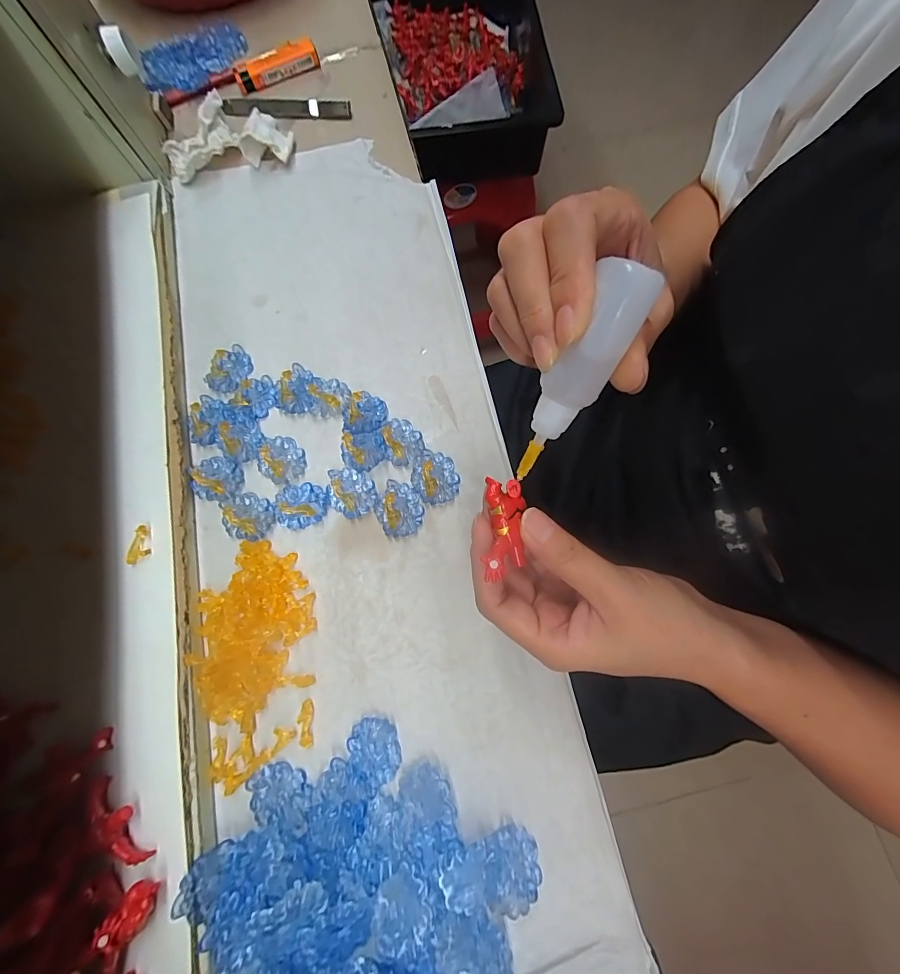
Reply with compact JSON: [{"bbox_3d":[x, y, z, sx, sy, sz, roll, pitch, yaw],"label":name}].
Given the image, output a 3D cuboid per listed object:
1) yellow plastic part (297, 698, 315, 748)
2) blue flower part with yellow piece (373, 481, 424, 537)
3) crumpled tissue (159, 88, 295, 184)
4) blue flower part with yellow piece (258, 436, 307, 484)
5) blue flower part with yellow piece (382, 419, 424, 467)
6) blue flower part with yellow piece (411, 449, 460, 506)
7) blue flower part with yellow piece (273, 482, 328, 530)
[{"bbox_3d":[-0.085,0.140,0.229,0.008,0.004,0.025,-5,73,-2],"label":"yellow plastic part"},{"bbox_3d":[-0.034,0.014,0.259,0.030,0.006,0.037,-19,74,-6],"label":"blue flower part with yellow piece"},{"bbox_3d":[-0.195,-0.304,0.336,0.108,0.028,0.052,-13,73,-5],"label":"crumpled tissue"},{"bbox_3d":[-0.118,-0.021,0.268,0.035,0.012,0.030,40,77,11],"label":"blue flower part with yellow piece"},{"bbox_3d":[-0.032,-0.033,0.270,0.026,0.007,0.035,-14,73,-5],"label":"blue flower part with yellow piece"},{"bbox_3d":[-0.011,-0.007,0.263,0.030,0.004,0.038,-21,74,-7],"label":"blue flower part with yellow piece"},{"bbox_3d":[-0.100,0.011,0.259,0.034,0.010,0.030,-14,73,-5],"label":"blue flower part with yellow piece"}]

